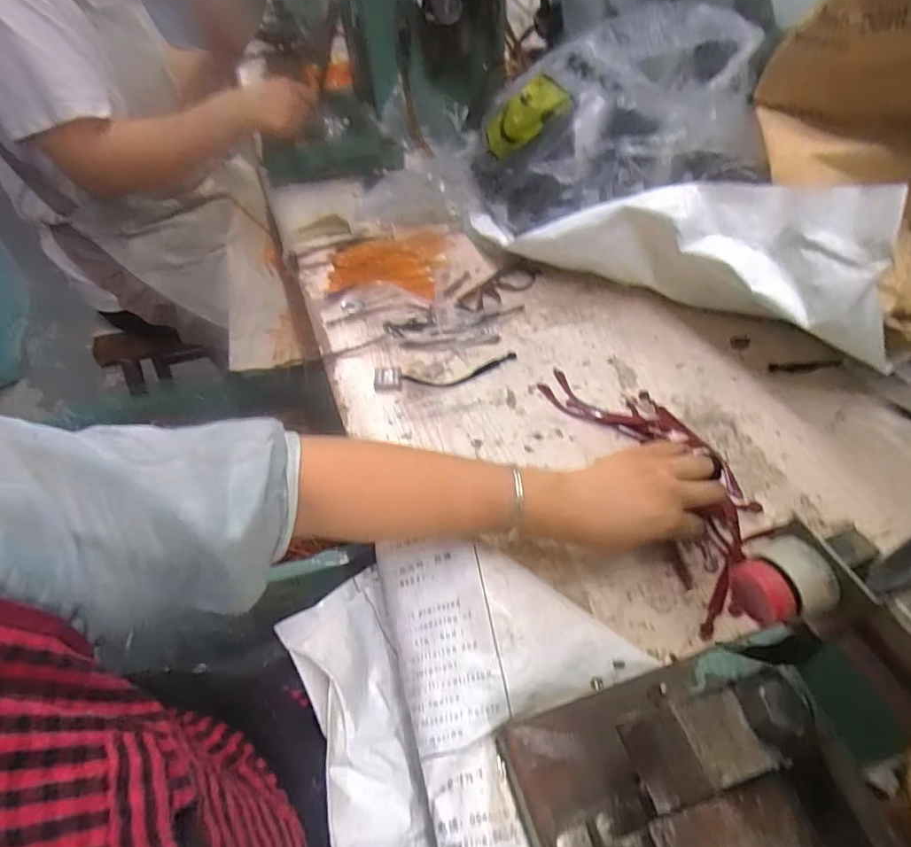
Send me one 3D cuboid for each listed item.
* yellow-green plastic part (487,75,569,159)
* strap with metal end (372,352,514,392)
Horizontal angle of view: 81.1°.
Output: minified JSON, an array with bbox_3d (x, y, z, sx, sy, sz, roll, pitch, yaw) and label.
[{"bbox_3d":[0.088,-0.395,0.685,0.120,0.048,0.054,-20,37,42],"label":"yellow-green plastic part"},{"bbox_3d":[-0.009,-0.058,0.591,0.161,0.011,0.036,-9,51,-6],"label":"strap with metal end"}]

